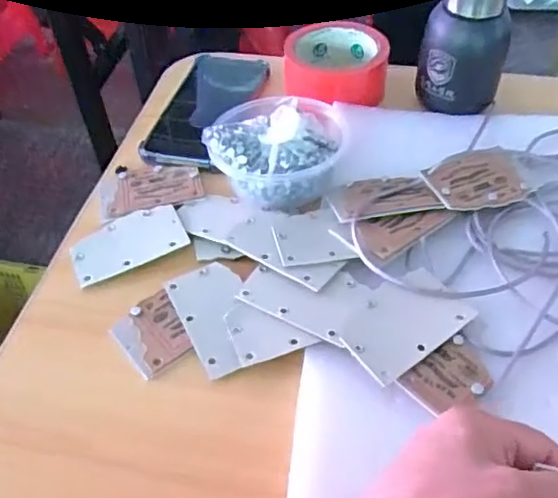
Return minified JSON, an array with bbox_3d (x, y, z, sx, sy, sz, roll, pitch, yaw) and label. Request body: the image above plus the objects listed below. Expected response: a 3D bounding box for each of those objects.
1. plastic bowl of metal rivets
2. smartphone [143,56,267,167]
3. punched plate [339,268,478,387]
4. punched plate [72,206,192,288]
[{"bbox_3d":[0.000,-0.087,0.475,0.100,0.060,0.101,-1,49,2],"label":"plastic bowl of metal rivets"},{"bbox_3d":[-0.068,-0.138,0.573,0.077,0.011,0.178,11,50,12],"label":"smartphone"},{"bbox_3d":[0.080,0.046,0.385,0.082,0.004,0.053,-31,54,-23],"label":"punched plate"},{"bbox_3d":[-0.114,-0.004,0.455,0.084,0.005,0.052,-24,50,-15],"label":"punched plate"}]

